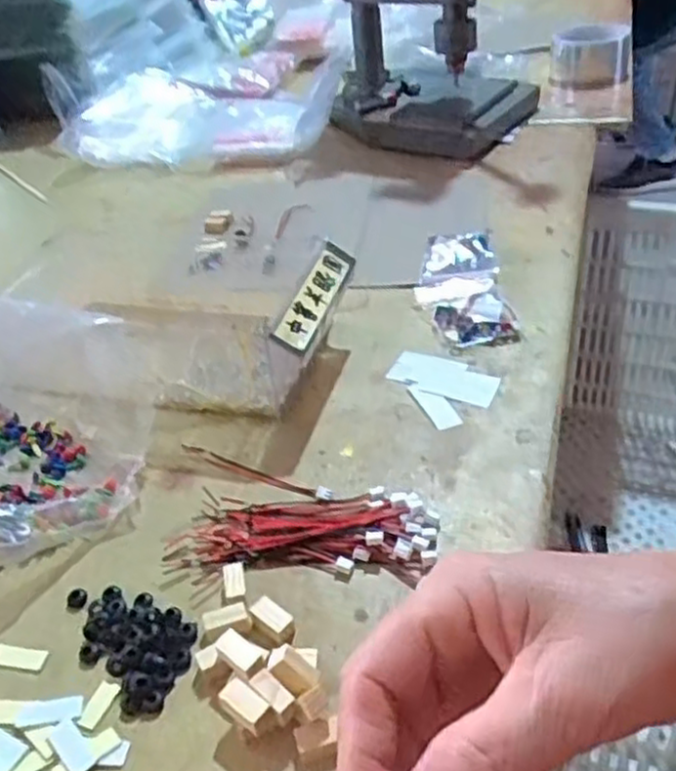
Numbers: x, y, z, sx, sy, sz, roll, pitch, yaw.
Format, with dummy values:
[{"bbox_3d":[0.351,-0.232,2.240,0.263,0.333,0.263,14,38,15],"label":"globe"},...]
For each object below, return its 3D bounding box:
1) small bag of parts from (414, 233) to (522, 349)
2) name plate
[{"bbox_3d":[0.093,-0.076,0.569,0.062,0.013,0.142,-5,38,3],"label":"small bag of parts"},{"bbox_3d":[-0.014,-0.056,0.482,0.024,0.006,0.112,28,44,-2],"label":"name plate"}]

